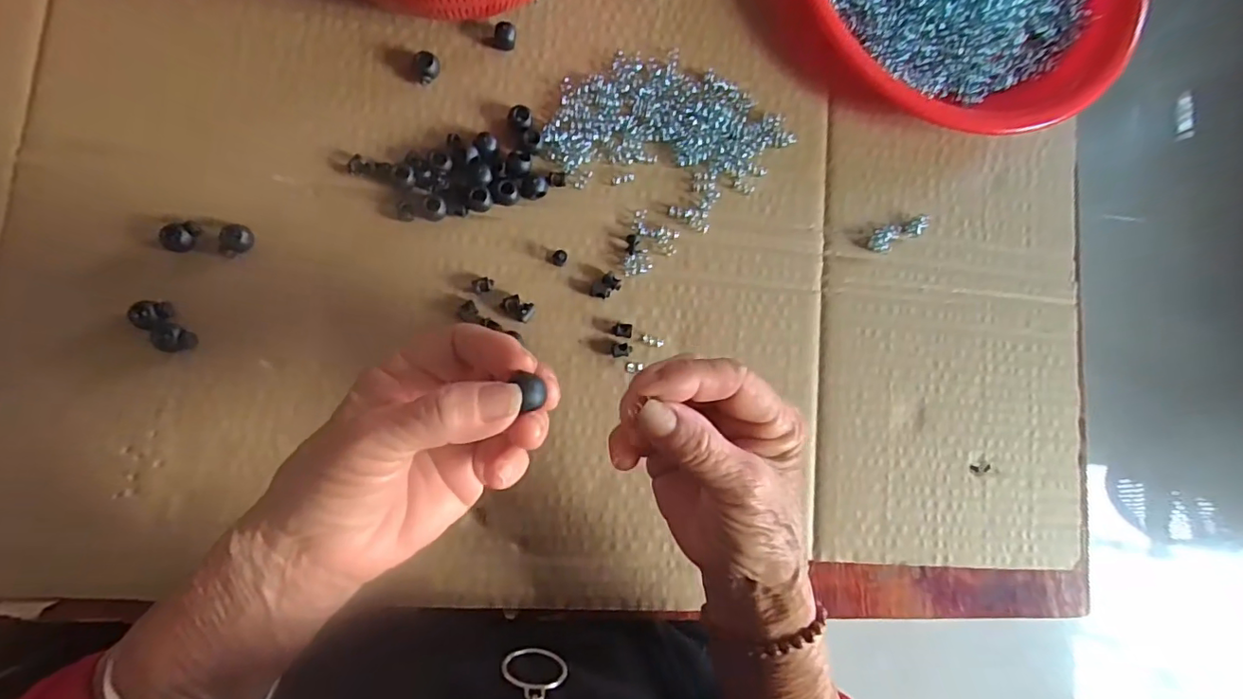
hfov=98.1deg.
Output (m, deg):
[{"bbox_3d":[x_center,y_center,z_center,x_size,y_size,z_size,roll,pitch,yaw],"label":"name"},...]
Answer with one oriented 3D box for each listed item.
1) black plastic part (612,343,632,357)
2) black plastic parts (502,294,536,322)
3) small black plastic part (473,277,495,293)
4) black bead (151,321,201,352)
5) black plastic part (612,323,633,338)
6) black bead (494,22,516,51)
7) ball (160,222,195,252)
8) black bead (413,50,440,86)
[{"bbox_3d":[0.000,0.000,0.331,0.012,0.005,0.008,-7,87,-8],"label":"black plastic part"},{"bbox_3d":[-0.062,-0.025,0.324,0.019,0.006,0.012,29,83,-5],"label":"black plastic parts"},{"bbox_3d":[-0.083,-0.039,0.323,0.012,0.006,0.009,-26,90,-9],"label":"small black plastic part"},{"bbox_3d":[-0.243,-0.006,0.294,0.017,0.011,0.015,15,84,-7],"label":"black bead"},{"bbox_3d":[0.001,-0.012,0.332,0.012,0.008,0.009,8,85,-7],"label":"black plastic part"},{"bbox_3d":[-0.072,-0.194,0.335,0.013,0.013,0.012,0,86,-8],"label":"black bead"},{"bbox_3d":[-0.246,-0.061,0.301,0.016,0.013,0.015,1,86,-8],"label":"ball"},{"bbox_3d":[-0.117,-0.170,0.326,0.014,0.013,0.014,1,86,-8],"label":"black bead"}]

